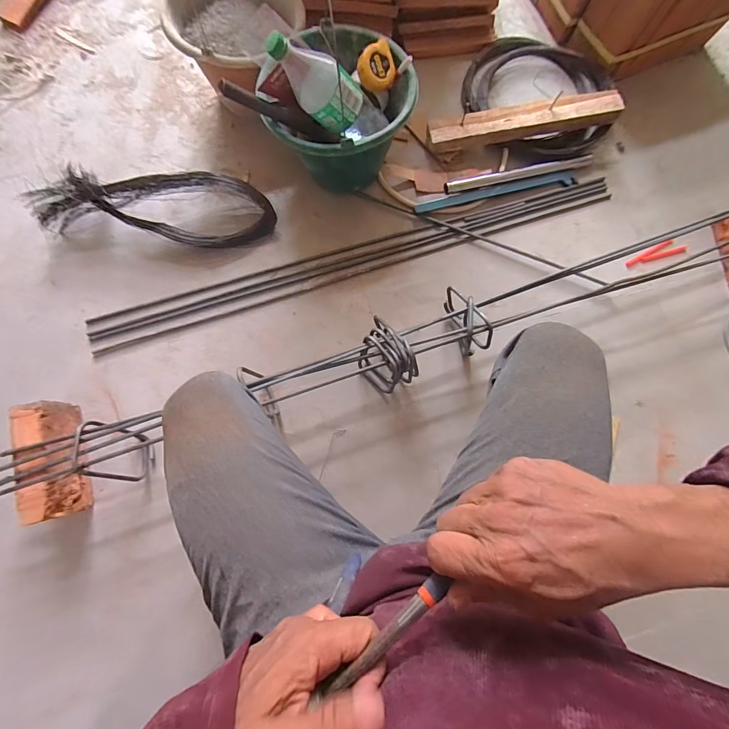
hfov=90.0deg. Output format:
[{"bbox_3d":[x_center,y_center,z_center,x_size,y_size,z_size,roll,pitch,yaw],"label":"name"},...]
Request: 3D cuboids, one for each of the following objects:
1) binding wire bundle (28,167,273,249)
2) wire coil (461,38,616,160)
[{"bbox_3d":[-0.416,-0.309,0.729,0.465,0.077,0.129,2,79,-1],"label":"binding wire bundle"},{"bbox_3d":[0.399,-0.630,0.849,0.331,0.056,0.308,0,79,-1],"label":"wire coil"}]

